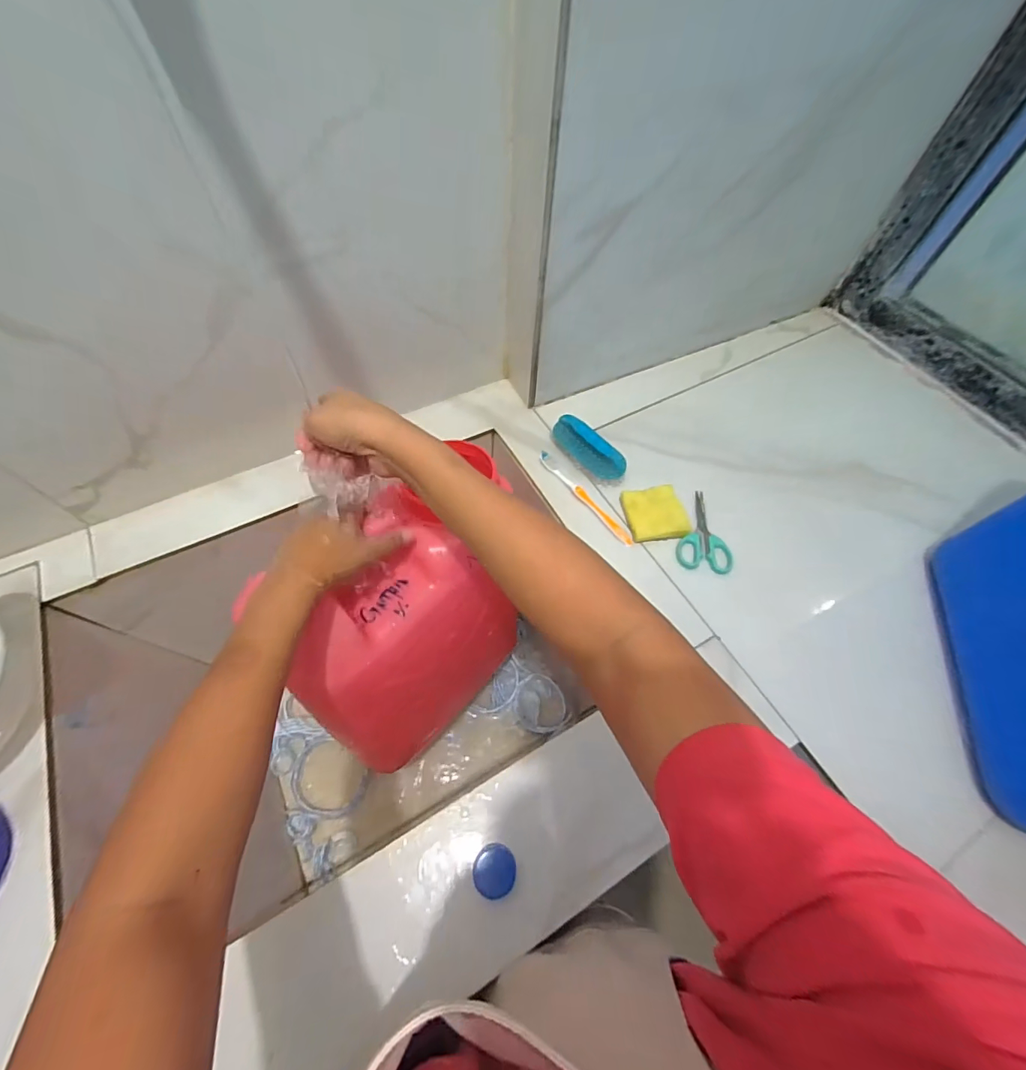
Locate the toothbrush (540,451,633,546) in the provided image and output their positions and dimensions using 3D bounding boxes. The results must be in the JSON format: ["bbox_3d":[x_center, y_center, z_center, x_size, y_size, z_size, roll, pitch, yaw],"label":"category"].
[{"bbox_3d":[0.096,-0.053,0.607,0.016,0.010,0.174,-34,67,-19],"label":"toothbrush"}]

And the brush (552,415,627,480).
[{"bbox_3d":[0.105,-0.122,0.634,0.038,0.037,0.119,-37,68,-21],"label":"brush"}]

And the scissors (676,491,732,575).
[{"bbox_3d":[0.252,-0.006,0.594,0.065,0.014,0.121,13,61,5],"label":"scissors"}]

